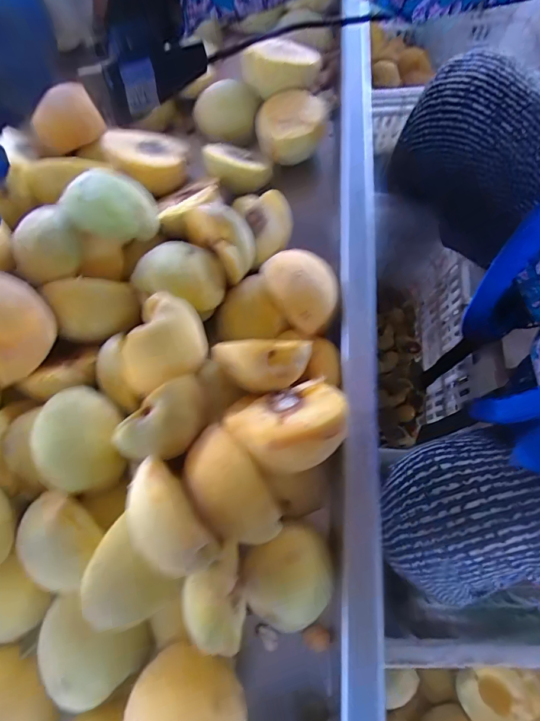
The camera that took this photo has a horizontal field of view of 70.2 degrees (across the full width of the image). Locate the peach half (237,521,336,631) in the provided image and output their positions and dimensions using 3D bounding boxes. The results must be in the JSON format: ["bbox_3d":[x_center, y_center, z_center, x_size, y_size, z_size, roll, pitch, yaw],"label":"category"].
[{"bbox_3d":[0.012,0.139,0.248,0.056,0.035,0.054,0,72,-1],"label":"peach half"}]

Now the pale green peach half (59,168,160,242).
[{"bbox_3d":[-0.119,-0.116,0.295,0.056,0.050,0.056,-12,73,-5],"label":"pale green peach half"}]

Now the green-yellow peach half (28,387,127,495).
[{"bbox_3d":[-0.118,0.046,0.238,0.043,0.029,0.066,-11,73,-5],"label":"green-yellow peach half"}]

